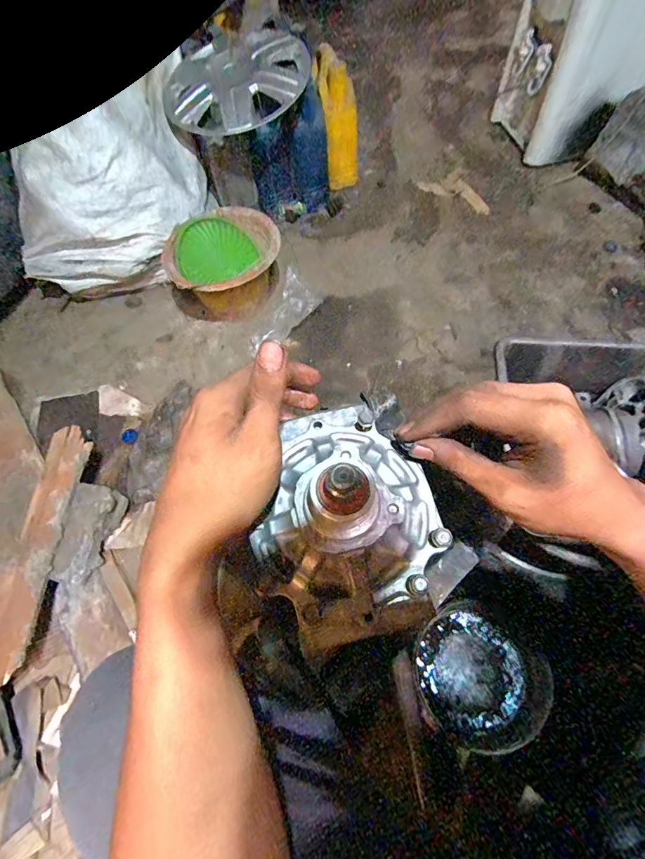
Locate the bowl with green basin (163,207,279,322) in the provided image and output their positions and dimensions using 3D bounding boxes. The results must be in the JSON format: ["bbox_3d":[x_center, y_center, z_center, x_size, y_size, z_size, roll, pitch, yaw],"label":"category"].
[{"bbox_3d":[-0.219,-0.364,0.979,0.250,0.167,0.220,-13,63,-5],"label":"bowl with green basin"}]

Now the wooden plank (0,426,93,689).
[{"bbox_3d":[-0.478,0.192,0.697,0.087,0.032,0.421,2,63,3],"label":"wooden plank"}]

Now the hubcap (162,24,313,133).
[{"bbox_3d":[-0.205,-0.838,0.990,0.348,0.099,0.353,-11,63,-4],"label":"hubcap"}]

